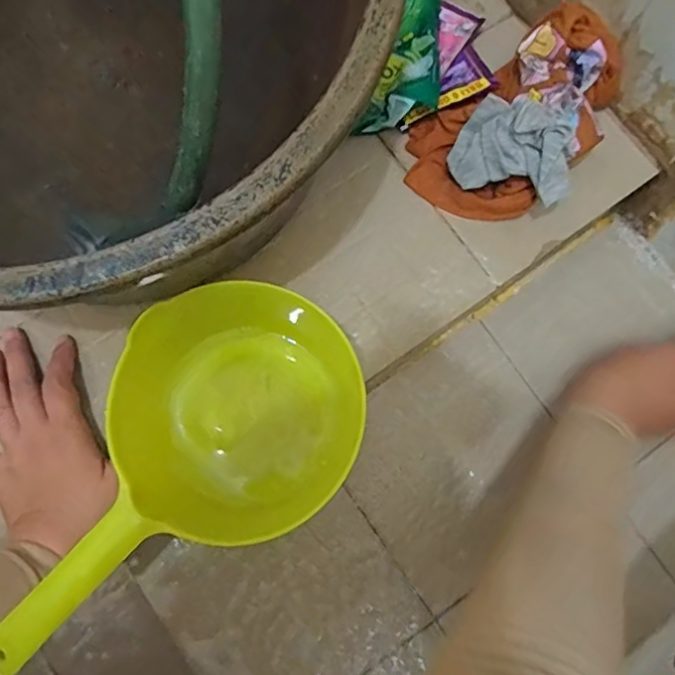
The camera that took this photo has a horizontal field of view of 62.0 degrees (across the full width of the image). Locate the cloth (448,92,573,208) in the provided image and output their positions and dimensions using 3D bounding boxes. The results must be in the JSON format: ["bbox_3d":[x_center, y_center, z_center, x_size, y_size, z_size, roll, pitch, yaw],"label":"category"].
[{"bbox_3d":[0.135,-0.147,0.435,0.089,0.019,0.070,22,108,29],"label":"cloth"}]

